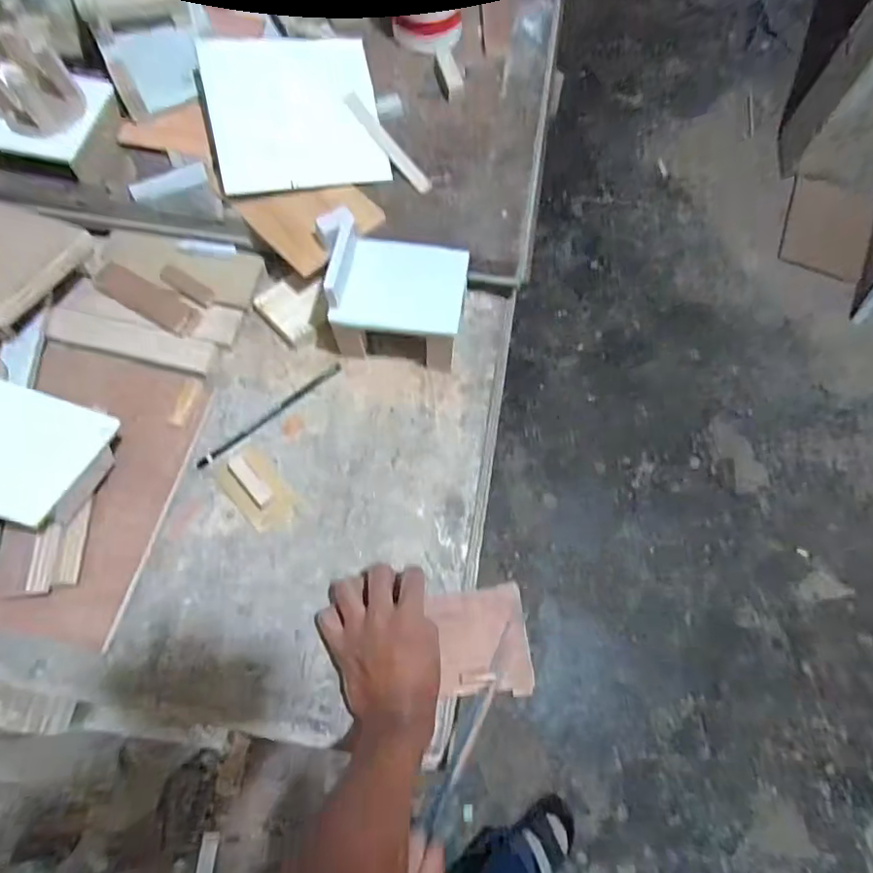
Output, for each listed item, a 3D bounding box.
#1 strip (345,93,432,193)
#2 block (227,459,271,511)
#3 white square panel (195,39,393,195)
[{"bbox_3d":[-0.049,-0.300,0.573,0.019,0.005,0.124,-39,90,-19],"label":"strip"},{"bbox_3d":[-0.166,0.040,0.498,0.017,0.006,0.052,-41,75,-15],"label":"block"},{"bbox_3d":[-0.141,-0.325,0.558,0.161,0.006,0.157,-11,86,-13],"label":"white square panel"}]

